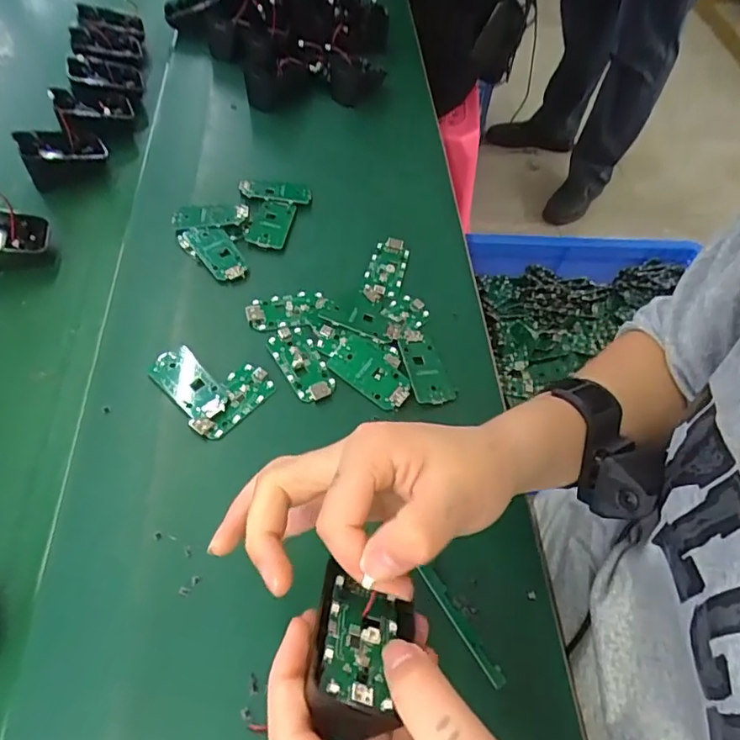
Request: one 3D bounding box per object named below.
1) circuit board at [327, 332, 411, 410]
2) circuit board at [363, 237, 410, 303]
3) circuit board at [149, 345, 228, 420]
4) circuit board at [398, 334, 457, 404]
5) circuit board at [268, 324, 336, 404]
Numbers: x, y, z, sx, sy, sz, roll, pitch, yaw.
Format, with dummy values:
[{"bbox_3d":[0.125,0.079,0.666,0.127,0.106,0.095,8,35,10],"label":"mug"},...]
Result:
[{"bbox_3d":[0.003,0.000,0.399,0.061,0.004,0.036,37,72,14],"label":"circuit board"},{"bbox_3d":[0.014,-0.085,0.459,0.030,0.009,0.071,13,58,3],"label":"circuit board"},{"bbox_3d":[-0.126,0.009,0.378,0.064,0.007,0.033,40,63,19],"label":"circuit board"},{"bbox_3d":[0.043,-0.001,0.408,0.032,0.009,0.058,-11,59,-12],"label":"circuit board"},{"bbox_3d":[-0.051,-0.007,0.397,0.031,0.004,0.067,-24,63,-19],"label":"circuit board"}]

